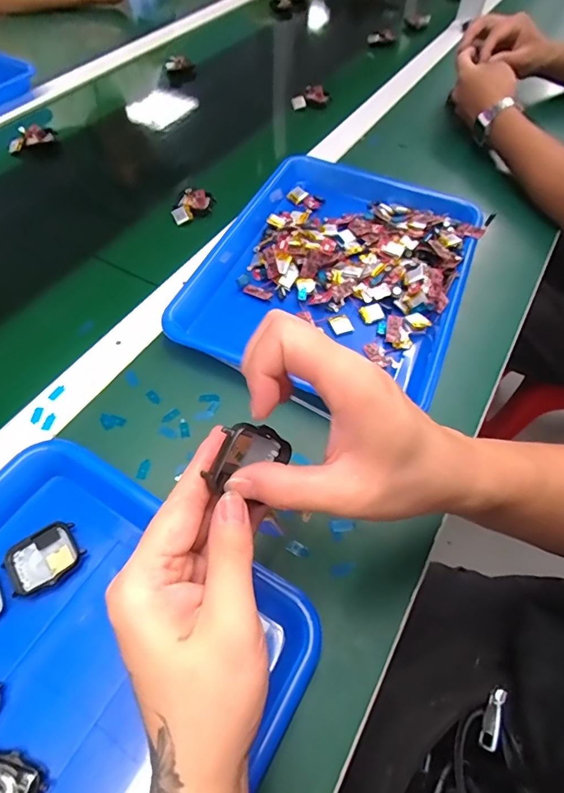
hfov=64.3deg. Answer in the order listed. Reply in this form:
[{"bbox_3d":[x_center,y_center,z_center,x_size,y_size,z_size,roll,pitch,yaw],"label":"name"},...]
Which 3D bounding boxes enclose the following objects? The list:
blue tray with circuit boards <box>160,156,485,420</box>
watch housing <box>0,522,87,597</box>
[{"bbox_3d":[0.057,-0.136,0.471,0.260,0.031,0.322,21,59,10],"label":"blue tray with circuit boards"},{"bbox_3d":[-0.161,0.111,0.307,0.046,0.008,0.038,-33,65,-21],"label":"watch housing"}]

